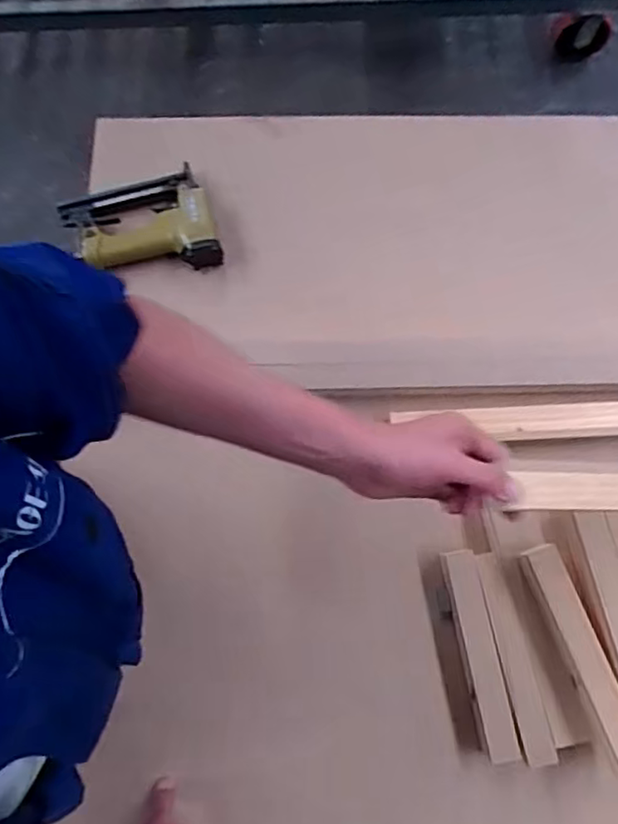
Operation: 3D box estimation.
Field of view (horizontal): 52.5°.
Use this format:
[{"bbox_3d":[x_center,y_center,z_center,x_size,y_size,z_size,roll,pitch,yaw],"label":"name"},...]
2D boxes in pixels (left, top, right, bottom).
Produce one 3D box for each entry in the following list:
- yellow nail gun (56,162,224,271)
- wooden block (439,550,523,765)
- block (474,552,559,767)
[{"bbox_3d":[-0.216,-0.235,0.791,0.195,0.035,0.135,-12,77,-1],"label":"yellow nail gun"},{"bbox_3d":[0.183,0.258,0.675,0.036,0.030,0.211,-11,77,-1],"label":"wooden block"},{"bbox_3d":[0.214,0.255,0.660,0.030,0.020,0.207,-12,77,-1],"label":"block"}]

